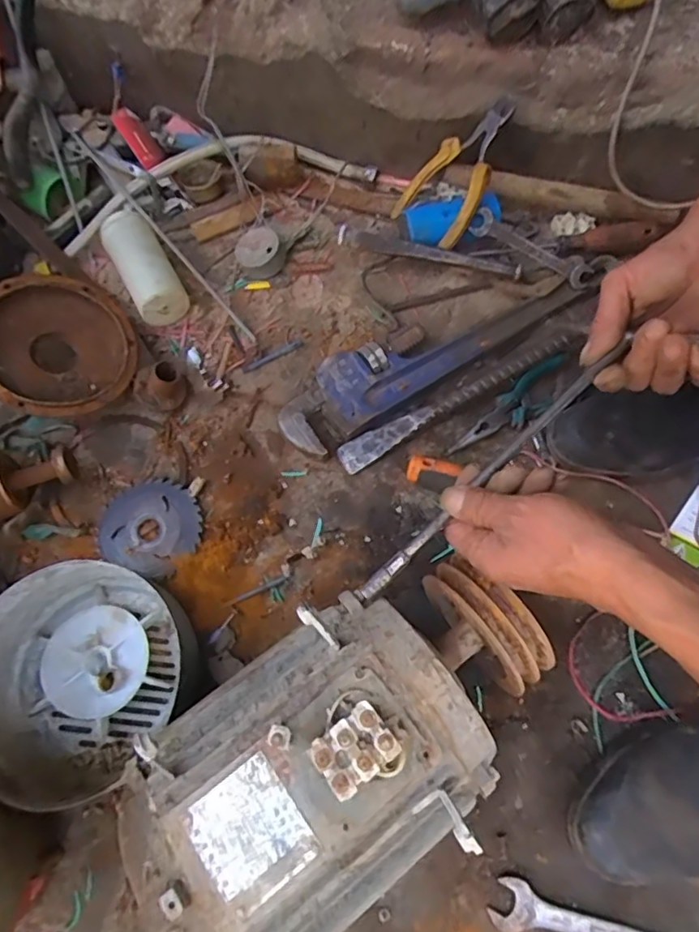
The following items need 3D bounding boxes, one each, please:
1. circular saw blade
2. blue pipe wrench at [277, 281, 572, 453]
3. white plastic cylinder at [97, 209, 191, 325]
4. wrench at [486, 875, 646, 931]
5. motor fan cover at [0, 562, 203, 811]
[{"bbox_3d":[-0.191,0.056,0.537,0.098,0.008,0.087,23,76,12],"label":"circular saw blade"},{"bbox_3d":[0.079,-0.122,0.588,0.336,0.034,0.077,-32,73,-11],"label":"blue pipe wrench"},{"bbox_3d":[-0.227,-0.221,0.616,0.055,0.047,0.133,-29,73,-10],"label":"white plastic cylinder"},{"bbox_3d":[0.200,0.359,0.430,0.176,0.012,0.036,13,71,5],"label":"wrench"},{"bbox_3d":[-0.224,0.167,0.464,0.149,0.073,0.170,40,75,13],"label":"motor fan cover"}]

